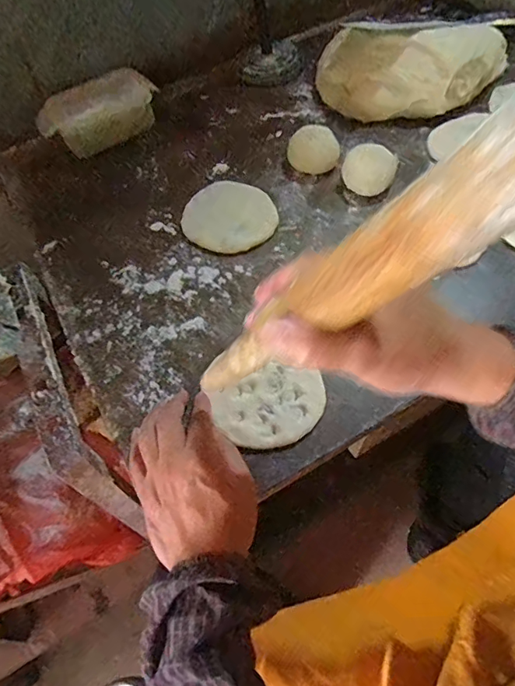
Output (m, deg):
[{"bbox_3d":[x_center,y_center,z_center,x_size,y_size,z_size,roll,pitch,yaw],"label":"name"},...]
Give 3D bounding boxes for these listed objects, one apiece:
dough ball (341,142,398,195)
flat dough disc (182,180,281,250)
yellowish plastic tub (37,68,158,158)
[{"bbox_3d":[0.133,-0.206,0.557,0.059,0.036,0.054,21,64,16],"label":"dough ball"},{"bbox_3d":[-0.034,-0.148,0.549,0.103,0.009,0.104,-2,60,3],"label":"flat dough disc"},{"bbox_3d":[-0.206,-0.303,0.625,0.163,0.057,0.060,-25,61,-10],"label":"yellowish plastic tub"}]

